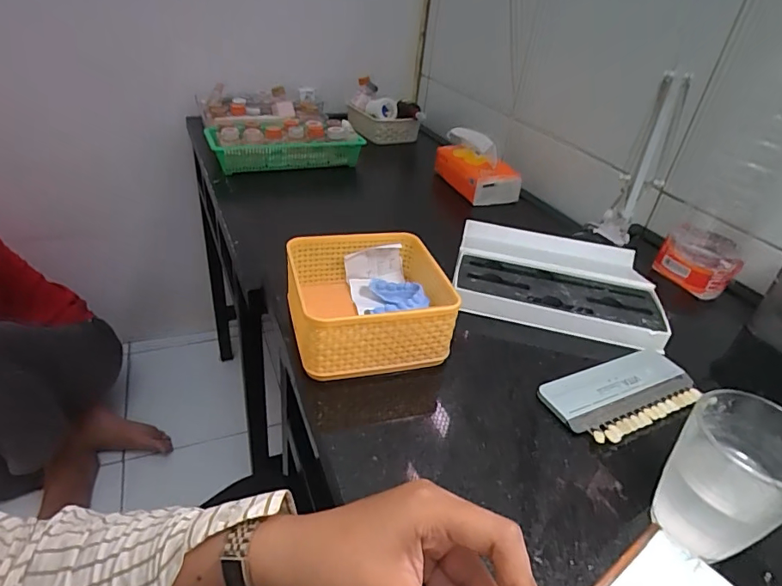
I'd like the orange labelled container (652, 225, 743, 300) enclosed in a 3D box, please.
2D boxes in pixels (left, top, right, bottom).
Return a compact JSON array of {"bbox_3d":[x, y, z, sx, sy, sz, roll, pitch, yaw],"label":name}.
[{"bbox_3d":[0.389,-0.044,0.606,0.087,0.055,0.077,26,39,27],"label":"orange labelled container"}]

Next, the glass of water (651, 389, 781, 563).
[{"bbox_3d":[0.197,0.113,0.284,0.060,0.098,0.063,2,36,-2],"label":"glass of water"}]

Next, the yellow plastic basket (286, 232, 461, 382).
[{"bbox_3d":[-0.020,0.007,0.435,0.134,0.066,0.131,-4,36,-15],"label":"yellow plastic basket"}]

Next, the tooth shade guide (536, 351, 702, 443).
[{"bbox_3d":[0.199,0.083,0.408,0.144,0.009,0.068,-12,38,-26],"label":"tooth shade guide"}]

